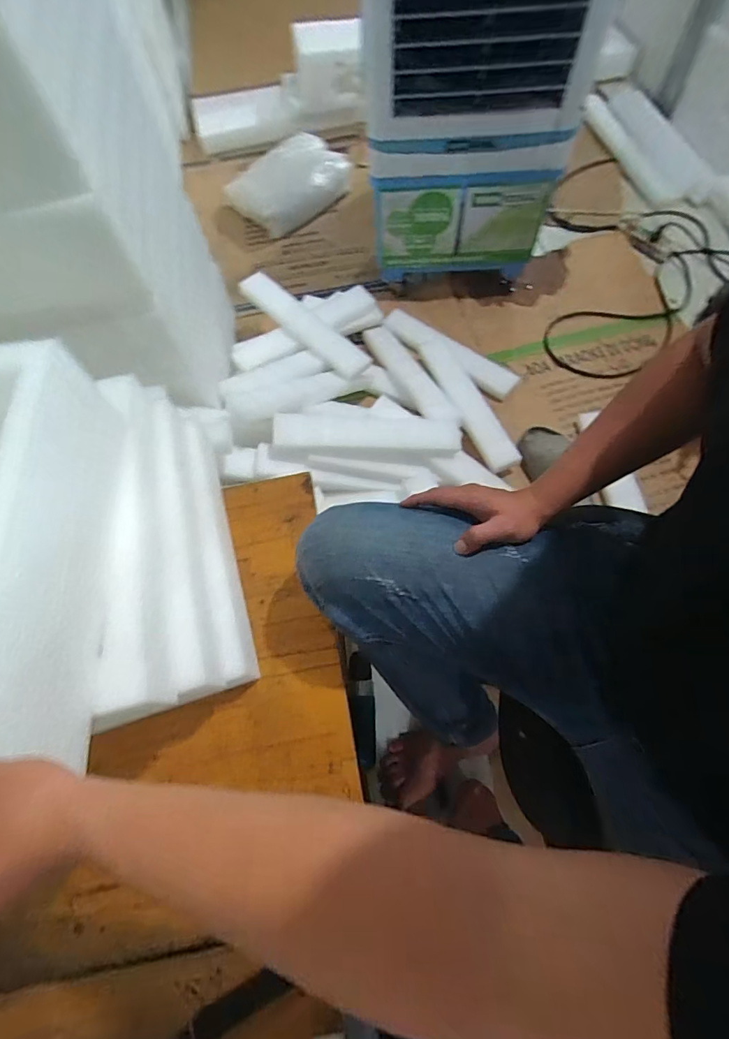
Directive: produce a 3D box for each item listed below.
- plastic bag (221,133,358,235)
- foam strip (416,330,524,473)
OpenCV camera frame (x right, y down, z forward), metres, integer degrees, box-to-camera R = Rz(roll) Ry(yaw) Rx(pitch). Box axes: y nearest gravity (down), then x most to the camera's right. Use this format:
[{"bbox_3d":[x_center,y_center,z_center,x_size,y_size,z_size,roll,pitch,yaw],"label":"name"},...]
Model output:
[{"bbox_3d":[-0.237,-1.152,1.526,0.431,0.190,0.136,-31,68,-10],"label":"plastic bag"},{"bbox_3d":[0.273,-0.322,1.210,0.099,0.034,0.460,-21,67,-6],"label":"foam strip"}]

